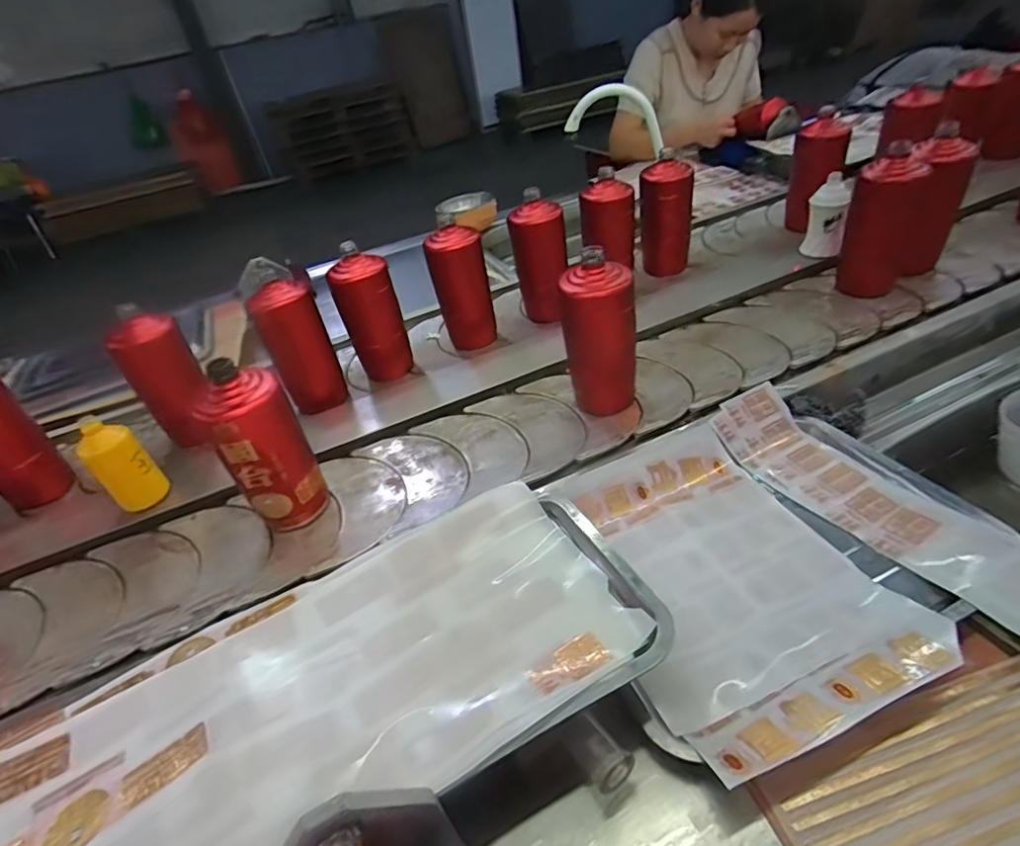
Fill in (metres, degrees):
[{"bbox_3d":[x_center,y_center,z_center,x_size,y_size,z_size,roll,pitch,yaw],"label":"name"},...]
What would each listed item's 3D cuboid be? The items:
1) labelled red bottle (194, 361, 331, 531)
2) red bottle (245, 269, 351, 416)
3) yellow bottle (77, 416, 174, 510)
[{"bbox_3d":[-0.251,0.036,0.567,0.077,0.178,0.070,-15,37,-5],"label":"labelled red bottle"},{"bbox_3d":[-0.289,-0.104,0.756,0.082,0.171,0.073,-25,39,-17],"label":"red bottle"},{"bbox_3d":[-0.449,0.049,0.638,0.045,0.108,0.057,23,49,37],"label":"yellow bottle"}]

